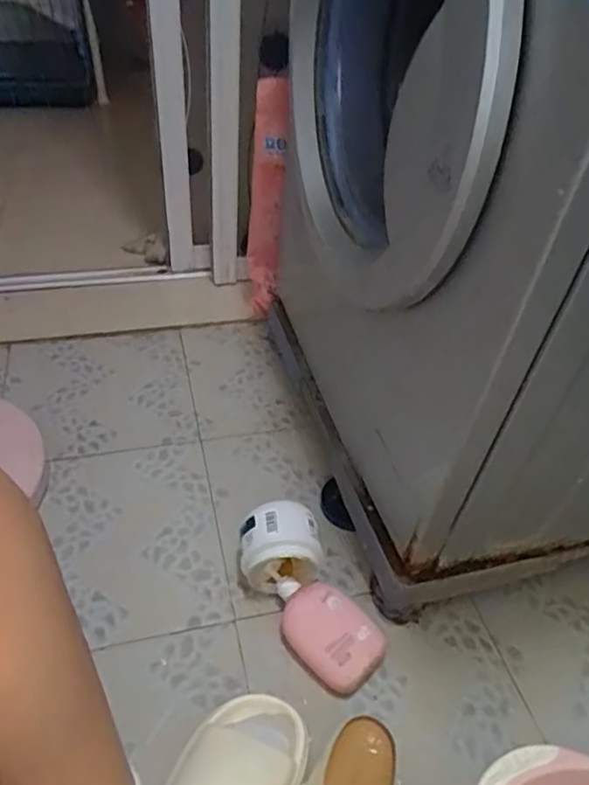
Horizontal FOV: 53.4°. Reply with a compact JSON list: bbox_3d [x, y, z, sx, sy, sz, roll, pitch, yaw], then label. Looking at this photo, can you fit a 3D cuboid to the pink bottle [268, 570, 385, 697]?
[{"bbox_3d":[0.026,0.276,0.693,0.156,0.053,0.078,34,49,27],"label":"pink bottle"}]

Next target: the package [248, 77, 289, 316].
[{"bbox_3d":[-0.050,-0.327,1.034,0.056,0.391,0.087,1,42,-3],"label":"package"}]

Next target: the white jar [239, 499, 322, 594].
[{"bbox_3d":[-0.019,0.196,0.732,0.094,0.107,0.077,1,42,-6],"label":"white jar"}]

